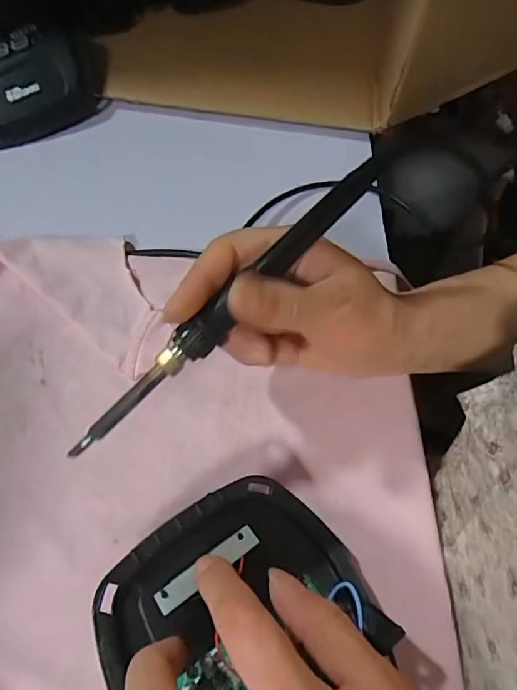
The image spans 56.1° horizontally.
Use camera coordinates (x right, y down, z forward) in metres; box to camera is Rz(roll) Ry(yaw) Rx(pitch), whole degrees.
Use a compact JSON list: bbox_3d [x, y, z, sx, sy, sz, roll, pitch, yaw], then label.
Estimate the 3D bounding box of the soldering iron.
[{"bbox_3d":[-0.013,-0.018,0.226,0.191,0.013,0.015,-44,70,-4],"label":"soldering iron"}]

